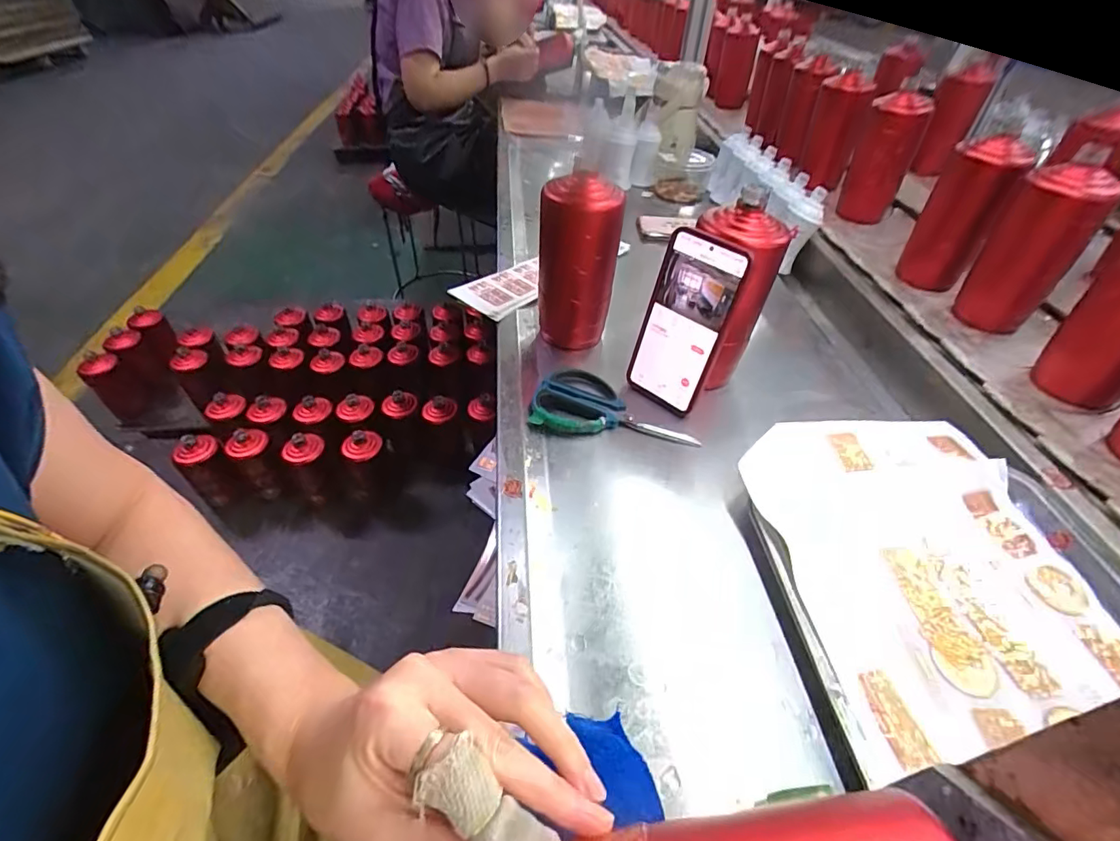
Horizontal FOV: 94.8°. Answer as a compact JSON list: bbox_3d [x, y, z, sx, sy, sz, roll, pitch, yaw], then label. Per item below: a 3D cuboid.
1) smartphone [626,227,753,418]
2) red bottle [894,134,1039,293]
[{"bbox_3d":[0.116,-0.092,0.499,0.084,0.166,0.016,34,37,29],"label":"smartphone"},{"bbox_3d":[0.512,-0.259,0.668,0.075,0.181,0.074,26,48,21],"label":"red bottle"}]

